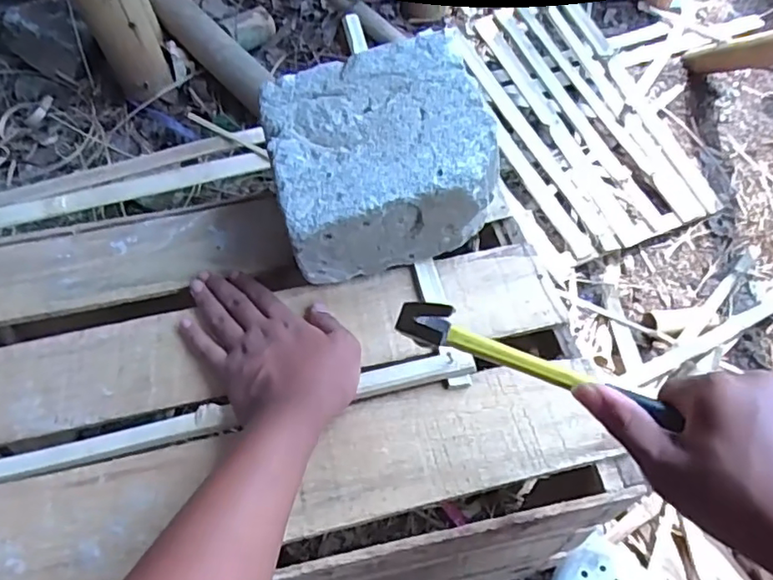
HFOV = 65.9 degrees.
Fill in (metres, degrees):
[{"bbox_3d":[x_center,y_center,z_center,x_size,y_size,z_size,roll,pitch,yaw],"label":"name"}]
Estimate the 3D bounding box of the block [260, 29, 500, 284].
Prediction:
[{"bbox_3d":[-0.010,-0.122,0.549,0.189,0.099,0.189,-12,59,-6],"label":"block"}]

